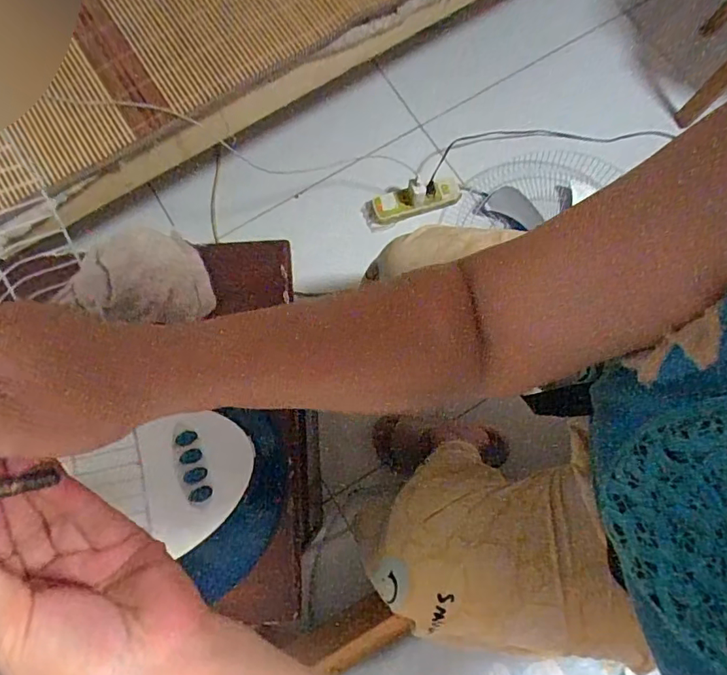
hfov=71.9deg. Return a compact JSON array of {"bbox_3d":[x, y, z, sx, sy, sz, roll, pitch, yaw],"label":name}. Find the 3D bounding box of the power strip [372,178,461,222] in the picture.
[{"bbox_3d":[0.109,-0.289,1.046,0.205,0.058,0.048,-18,78,-4],"label":"power strip"}]

